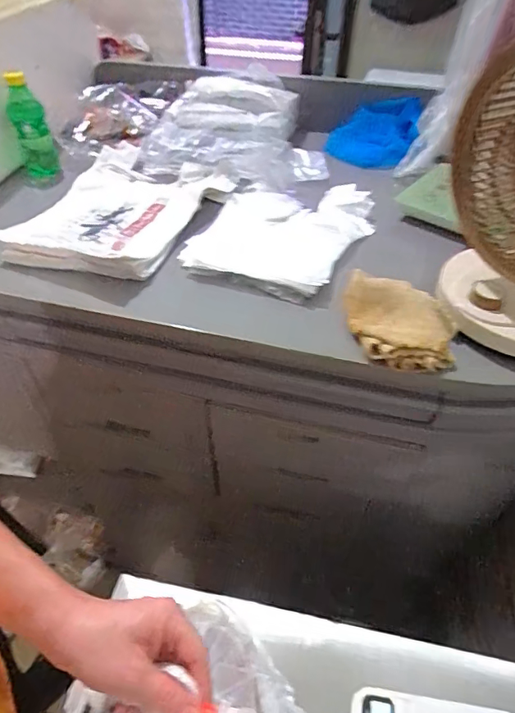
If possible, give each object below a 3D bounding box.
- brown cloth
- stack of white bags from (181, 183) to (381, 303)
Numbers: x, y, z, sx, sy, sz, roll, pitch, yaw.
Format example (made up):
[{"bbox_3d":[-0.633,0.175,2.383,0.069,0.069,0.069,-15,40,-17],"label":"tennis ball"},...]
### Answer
[{"bbox_3d":[0.167,-0.042,0.556,0.136,0.037,0.129,12,48,12],"label":"brown cloth"},{"bbox_3d":[0.038,-0.195,0.711,0.224,0.031,0.283,16,49,15],"label":"stack of white bags"}]

